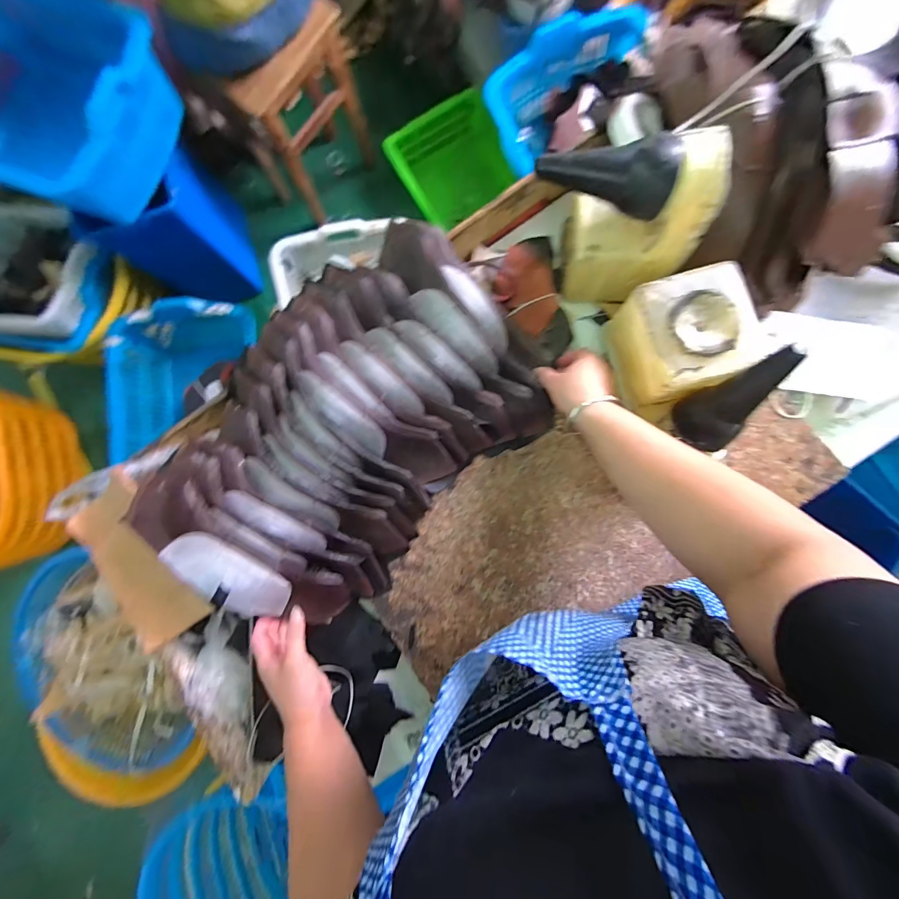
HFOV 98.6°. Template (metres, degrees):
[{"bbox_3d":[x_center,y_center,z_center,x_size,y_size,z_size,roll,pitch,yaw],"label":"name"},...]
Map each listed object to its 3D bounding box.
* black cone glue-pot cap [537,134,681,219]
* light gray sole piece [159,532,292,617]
[{"bbox_3d":[0.151,-0.273,0.382,0.133,0.052,0.055,8,89,5],"label":"black cone glue-pot cap"},{"bbox_3d":[-0.248,0.146,0.440,0.143,0.031,0.057,40,92,-19],"label":"light gray sole piece"}]

